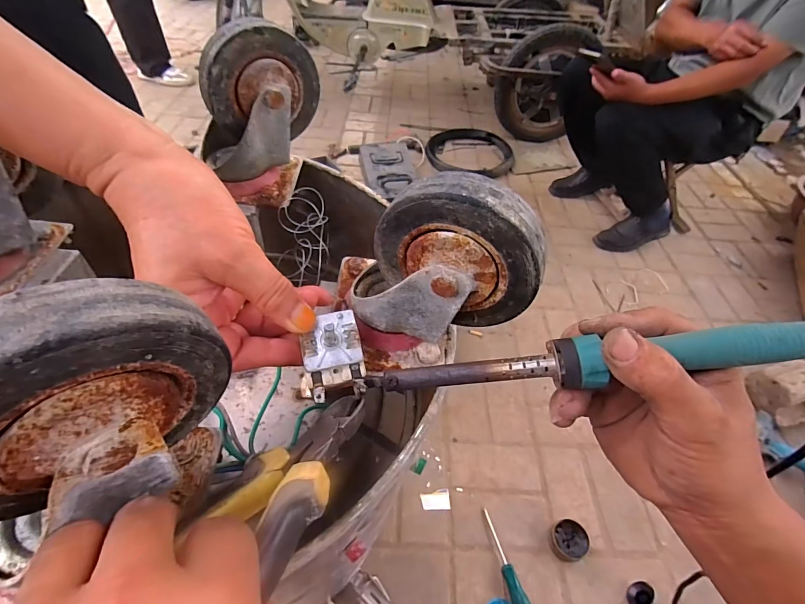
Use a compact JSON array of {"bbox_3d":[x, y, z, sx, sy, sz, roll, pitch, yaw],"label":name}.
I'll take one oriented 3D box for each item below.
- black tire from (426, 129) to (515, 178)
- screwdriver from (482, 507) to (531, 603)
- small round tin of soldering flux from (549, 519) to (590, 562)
[{"bbox_3d":[0.286,-0.634,1.621,0.364,0.039,0.345,12,49,5],"label":"black tire"},{"bbox_3d":[0.188,0.471,0.690,0.026,0.024,0.189,-9,50,-13],"label":"screwdriver"},{"bbox_3d":[0.310,0.444,0.717,0.061,0.029,0.067,3,49,-3],"label":"small round tin of soldering flux"}]

